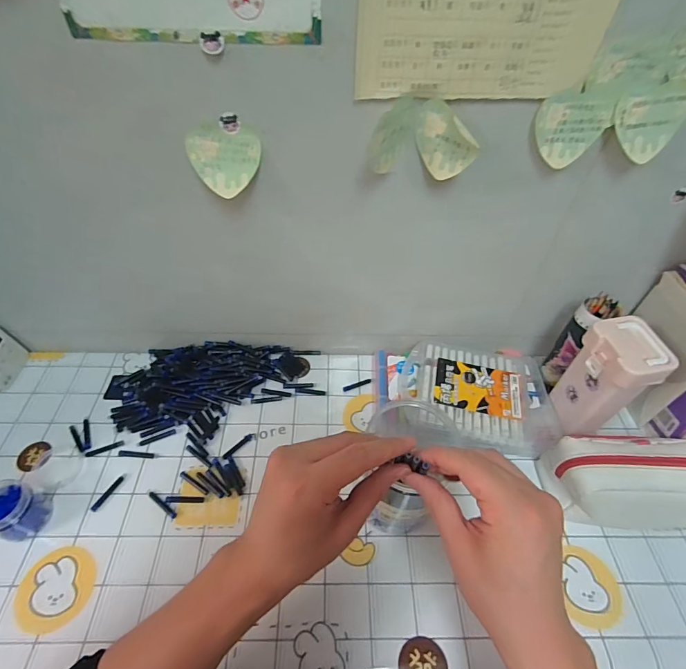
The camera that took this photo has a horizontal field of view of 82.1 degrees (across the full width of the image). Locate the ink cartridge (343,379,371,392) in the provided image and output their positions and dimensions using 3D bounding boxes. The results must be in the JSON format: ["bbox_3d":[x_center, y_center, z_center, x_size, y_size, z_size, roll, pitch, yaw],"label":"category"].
[{"bbox_3d":[0.022,0.077,0.610,0.047,0.004,0.009,-17,52,-18],"label":"ink cartridge"}]

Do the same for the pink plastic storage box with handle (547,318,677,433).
[{"bbox_3d":[0.337,0.064,0.514,0.063,0.164,0.083,-7,50,-11],"label":"pink plastic storage box with handle"}]

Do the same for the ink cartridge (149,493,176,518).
[{"bbox_3d":[-0.217,0.204,0.474,0.046,0.004,0.006,31,53,21],"label":"ink cartridge"}]

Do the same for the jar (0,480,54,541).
[{"bbox_3d":[-0.369,0.196,0.441,0.058,0.054,0.054,13,49,6],"label":"jar"}]

